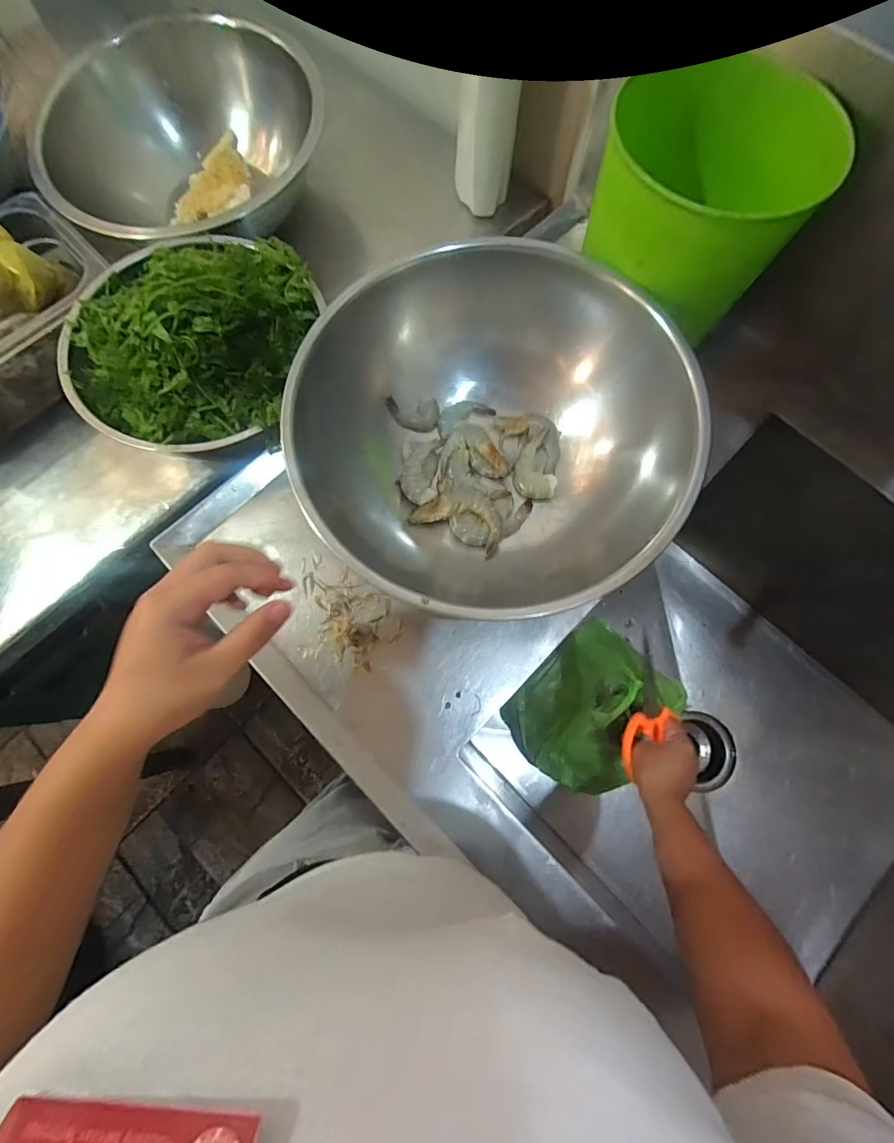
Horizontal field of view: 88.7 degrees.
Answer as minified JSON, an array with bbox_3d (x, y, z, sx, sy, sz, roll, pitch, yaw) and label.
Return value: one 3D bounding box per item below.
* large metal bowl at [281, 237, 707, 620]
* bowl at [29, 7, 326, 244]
[{"bbox_3d":[0.029,-0.096,0.373,0.269,0.144,0.280,0,75,0],"label":"large metal bowl"},{"bbox_3d":[-0.308,-0.538,0.563,0.302,0.124,0.302,0,75,0],"label":"bowl"}]

